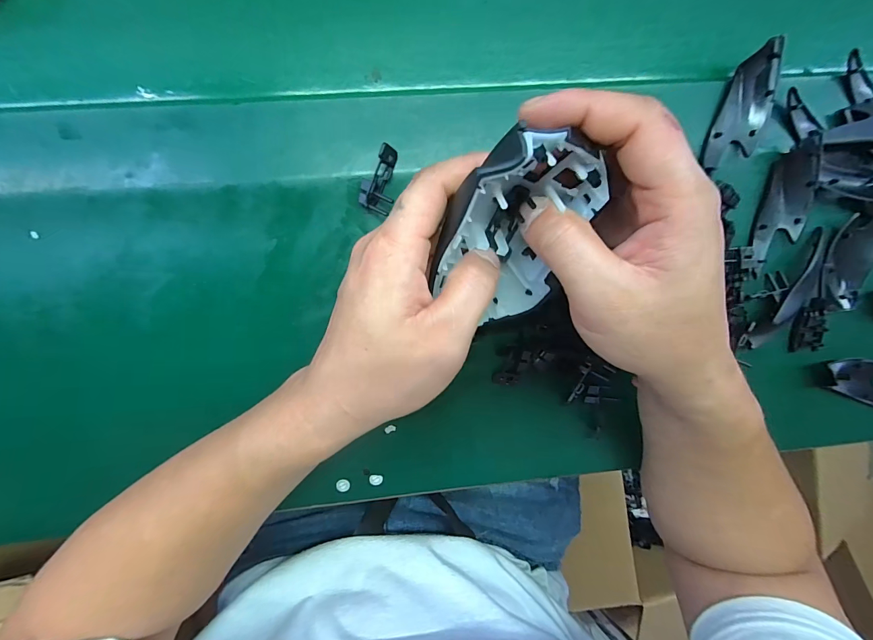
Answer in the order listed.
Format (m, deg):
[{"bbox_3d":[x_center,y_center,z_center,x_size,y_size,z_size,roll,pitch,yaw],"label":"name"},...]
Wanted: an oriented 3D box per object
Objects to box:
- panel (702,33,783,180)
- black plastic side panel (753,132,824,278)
[{"bbox_3d":[0.218,-0.148,0.267,0.028,0.018,0.082,17,95,-6],"label":"panel"},{"bbox_3d":[0.261,-0.082,0.279,0.030,0.014,0.098,11,96,-5],"label":"black plastic side panel"}]

